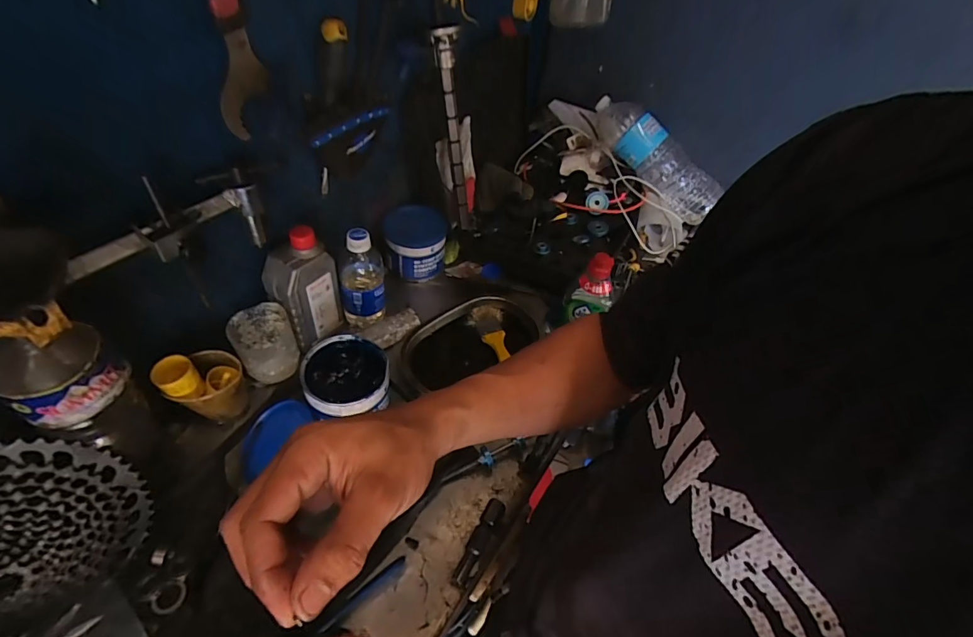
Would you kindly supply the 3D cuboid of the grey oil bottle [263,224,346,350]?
[{"bbox_3d":[-0.246,-0.041,0.617,0.045,0.161,0.082,31,52,21],"label":"grey oil bottle"}]

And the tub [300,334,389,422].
[{"bbox_3d":[-0.172,0.083,0.572,0.098,0.079,0.105,3,48,-3],"label":"tub"}]

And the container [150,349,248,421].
[{"bbox_3d":[-0.328,0.082,0.540,0.077,0.106,0.059,-29,57,-28],"label":"container"}]

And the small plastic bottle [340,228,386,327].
[{"bbox_3d":[-0.180,-0.055,0.658,0.063,0.158,0.053,-8,49,-13],"label":"small plastic bottle"}]

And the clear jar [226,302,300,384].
[{"bbox_3d":[-0.286,0.038,0.599,0.070,0.093,0.062,-19,53,-21],"label":"clear jar"}]

